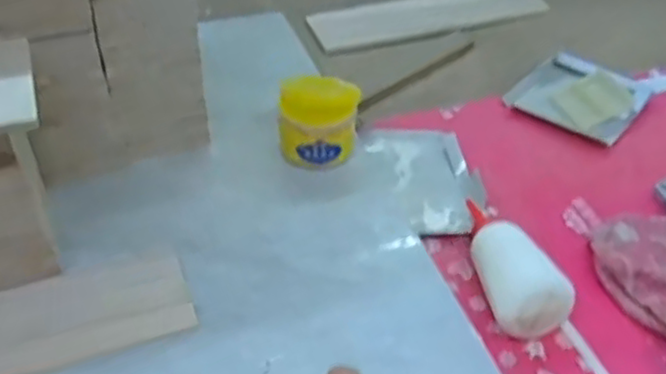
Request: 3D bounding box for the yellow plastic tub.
[{"bbox_3d":[-0.014,-0.062,0.703,0.075,0.079,0.064,3,45,-1],"label":"yellow plastic tub"}]

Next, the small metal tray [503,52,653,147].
[{"bbox_3d":[0.291,-0.114,0.842,0.138,0.026,0.123,32,49,27],"label":"small metal tray"}]

